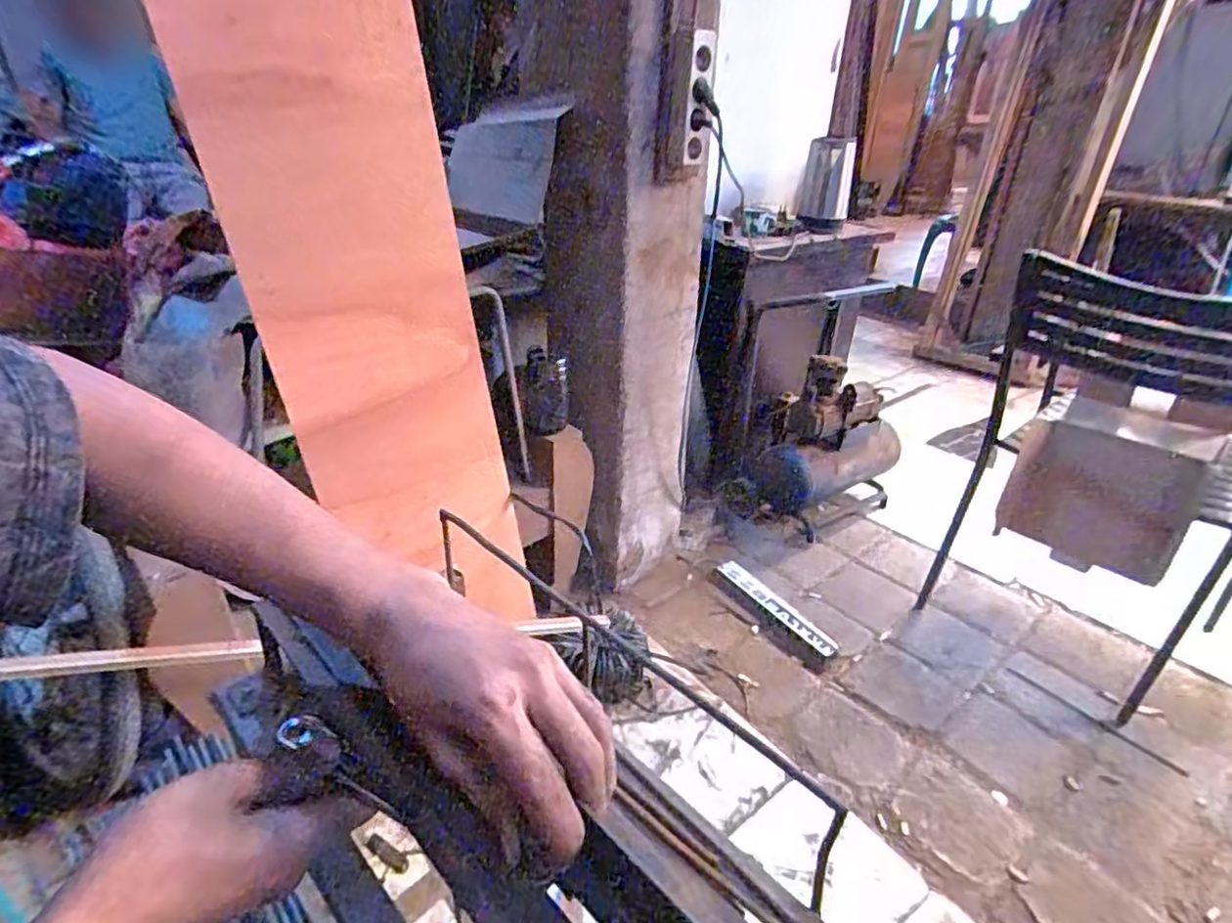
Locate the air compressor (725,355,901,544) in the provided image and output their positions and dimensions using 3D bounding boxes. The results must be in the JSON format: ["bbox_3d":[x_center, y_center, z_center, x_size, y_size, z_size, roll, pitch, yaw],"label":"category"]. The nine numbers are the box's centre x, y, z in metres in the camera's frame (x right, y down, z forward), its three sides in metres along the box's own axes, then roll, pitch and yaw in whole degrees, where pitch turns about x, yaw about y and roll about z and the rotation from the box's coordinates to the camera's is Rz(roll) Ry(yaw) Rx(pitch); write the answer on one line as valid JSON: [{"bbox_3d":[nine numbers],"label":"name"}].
[{"bbox_3d":[0.586,-0.062,1.810,0.498,0.446,0.244,-13,33,-24],"label":"air compressor"}]

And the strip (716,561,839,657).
[{"bbox_3d":[0.373,0.345,1.503,0.060,0.038,0.352,-18,35,-30],"label":"strip"}]

